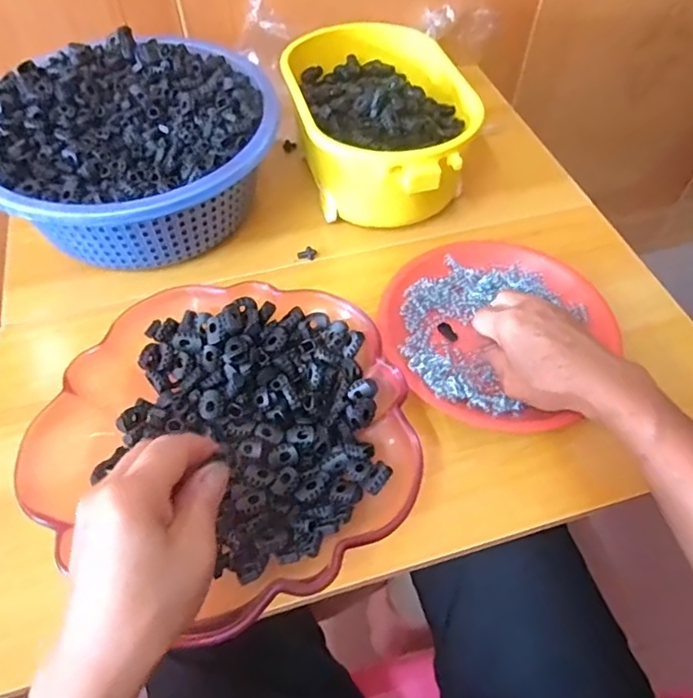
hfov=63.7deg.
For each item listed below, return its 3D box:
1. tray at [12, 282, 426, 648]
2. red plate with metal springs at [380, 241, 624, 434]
[{"bbox_3d":[-0.076,0.063,0.394,0.251,0.054,0.246,19,57,13],"label":"tray"},{"bbox_3d":[0.121,-0.017,0.473,0.180,0.022,0.186,0,55,0],"label":"red plate with metal springs"}]

